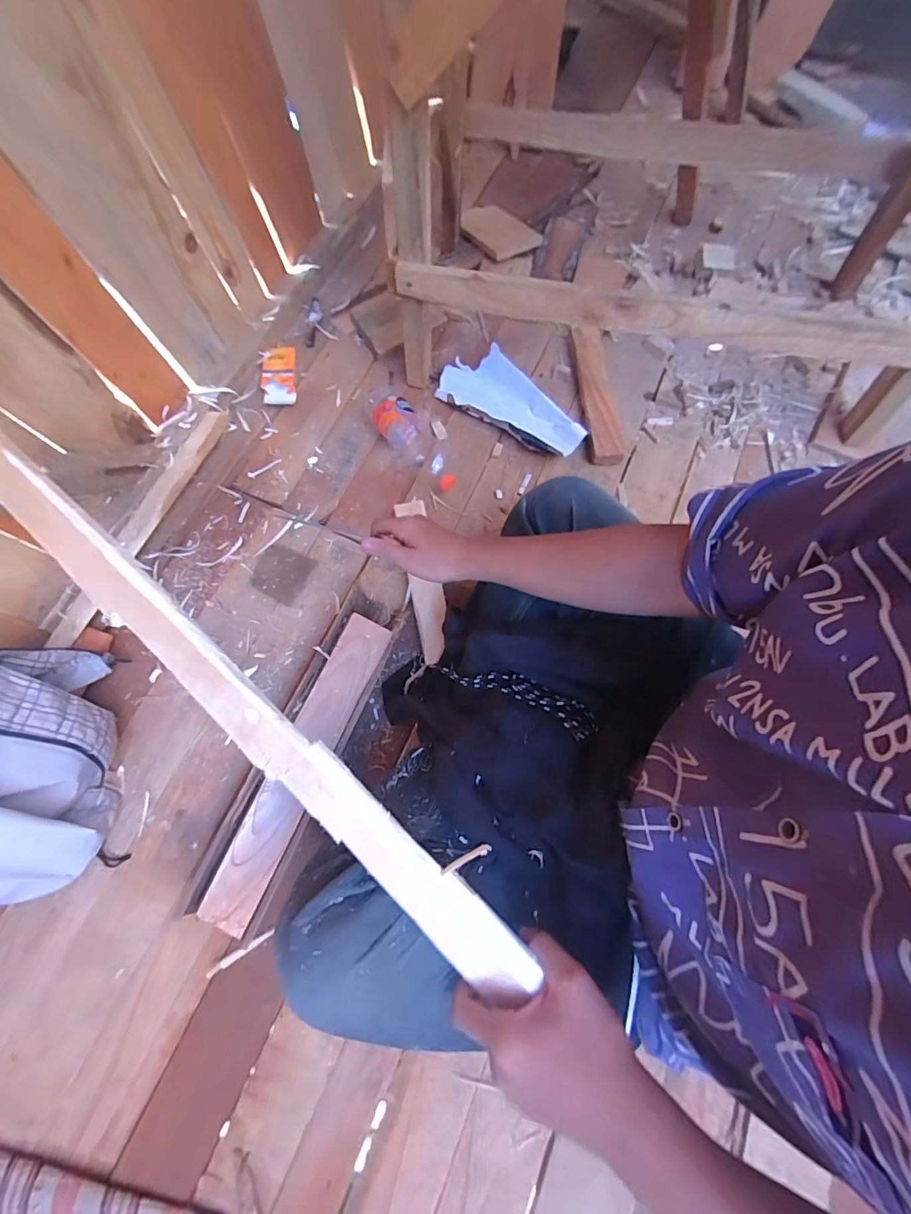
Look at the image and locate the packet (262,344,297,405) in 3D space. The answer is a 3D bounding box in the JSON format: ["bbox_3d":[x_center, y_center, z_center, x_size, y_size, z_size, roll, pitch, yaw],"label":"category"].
[{"bbox_3d":[-0.305,-0.399,0.808,0.054,0.011,0.105,-4,87,-7],"label":"packet"}]

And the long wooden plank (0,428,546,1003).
[{"bbox_3d":[-0.177,0.066,0.358,0.591,0.012,0.049,43,101,4],"label":"long wooden plank"}]

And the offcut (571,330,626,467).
[{"bbox_3d":[0.240,-0.368,0.796,0.064,0.040,0.282,-3,71,-2],"label":"offcut"}]

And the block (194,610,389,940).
[{"bbox_3d":[-0.191,0.187,0.581,0.066,0.032,0.381,31,75,-15],"label":"block"}]

